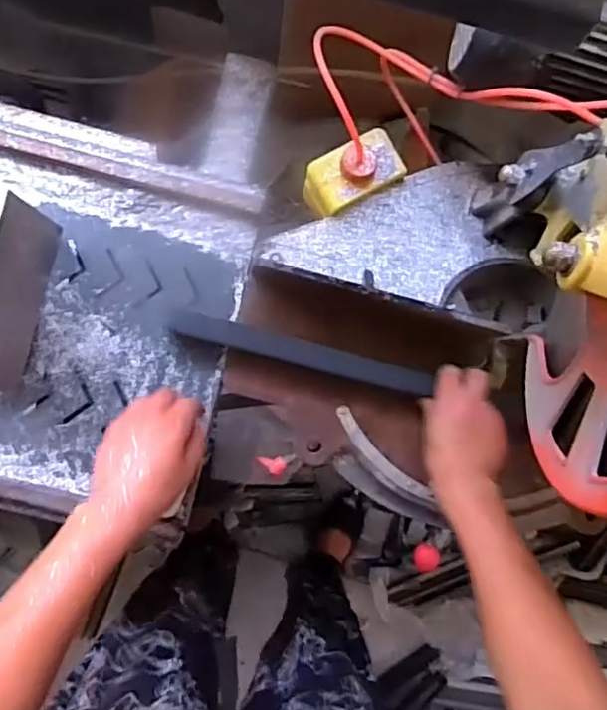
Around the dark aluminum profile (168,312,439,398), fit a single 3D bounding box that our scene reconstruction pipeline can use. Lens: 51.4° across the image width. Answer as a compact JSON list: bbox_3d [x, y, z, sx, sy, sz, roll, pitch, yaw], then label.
[{"bbox_3d":[-0.006,-0.002,0.685,0.285,0.028,0.026,15,88,6],"label":"dark aluminum profile"}]

